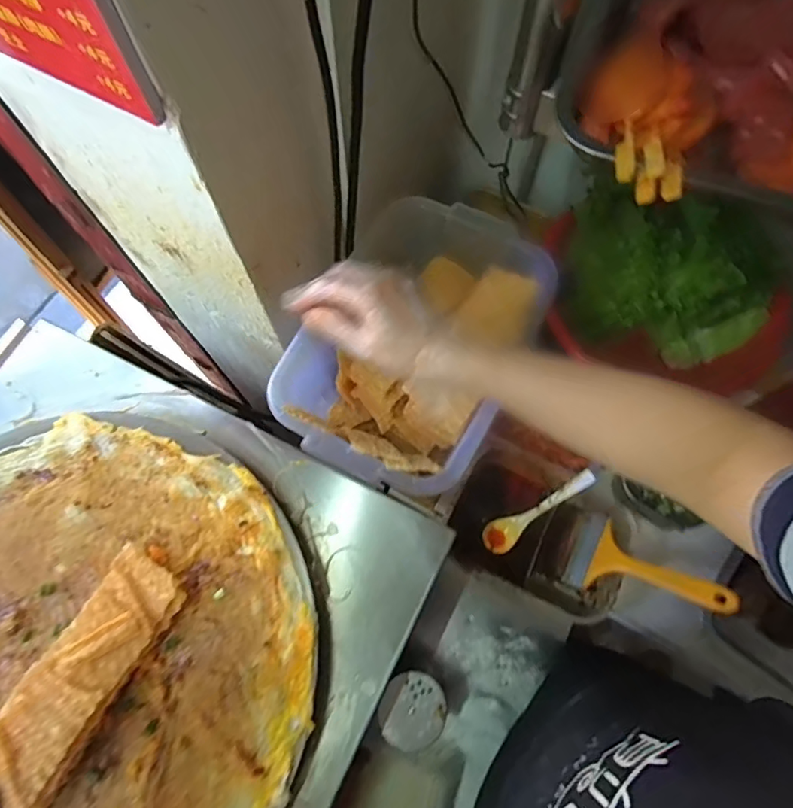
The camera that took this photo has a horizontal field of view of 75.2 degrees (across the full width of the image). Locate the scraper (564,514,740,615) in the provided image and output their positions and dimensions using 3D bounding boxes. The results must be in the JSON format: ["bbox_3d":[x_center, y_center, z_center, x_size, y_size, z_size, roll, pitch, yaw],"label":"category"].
[{"bbox_3d":[0.263,0.180,0.540,0.155,0.025,0.082,14,64,50],"label":"scraper"}]

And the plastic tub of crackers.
[{"bbox_3d":[0.022,-0.052,0.615,0.241,0.165,0.326,35,74,11],"label":"plastic tub of crackers"}]

